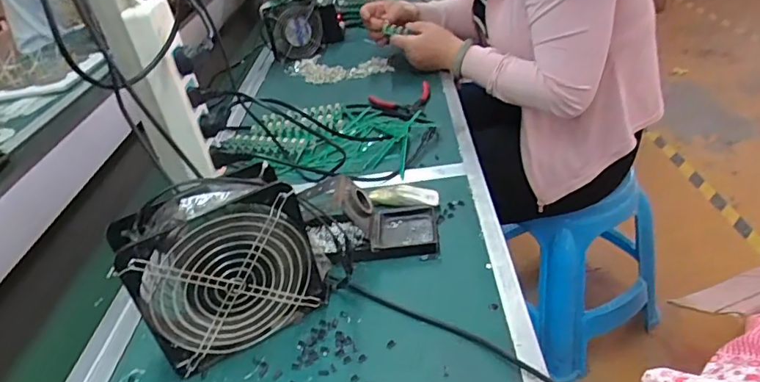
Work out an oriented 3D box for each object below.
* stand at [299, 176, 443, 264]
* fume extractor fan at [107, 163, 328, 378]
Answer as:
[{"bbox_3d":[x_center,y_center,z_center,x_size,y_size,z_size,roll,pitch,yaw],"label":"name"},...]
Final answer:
[{"bbox_3d":[-0.011,0.023,0.569,0.142,0.071,0.081,-3,34,8],"label":"stand"},{"bbox_3d":[-0.138,0.066,0.465,0.148,0.152,0.062,-25,37,-24],"label":"fume extractor fan"}]

